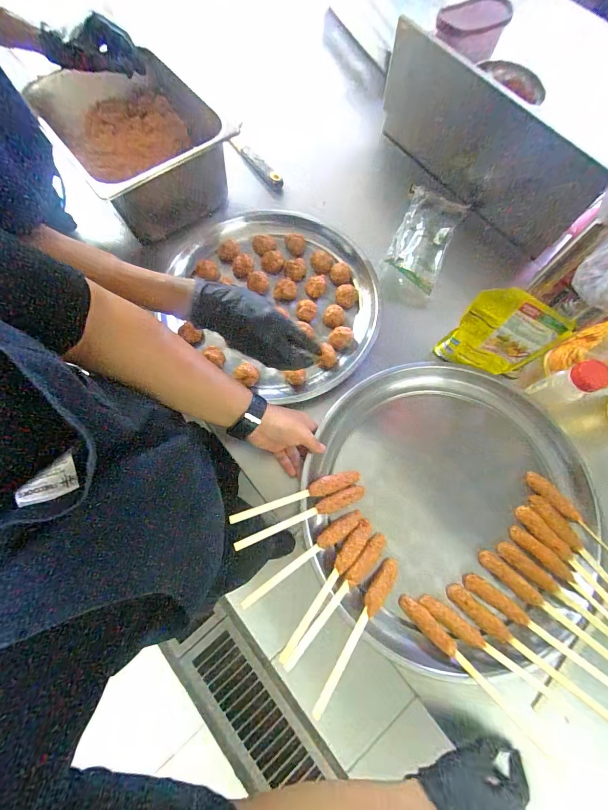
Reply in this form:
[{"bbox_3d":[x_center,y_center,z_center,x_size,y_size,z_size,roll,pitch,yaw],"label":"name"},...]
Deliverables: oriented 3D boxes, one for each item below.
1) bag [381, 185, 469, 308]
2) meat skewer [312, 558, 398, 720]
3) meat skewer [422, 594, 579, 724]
[{"bbox_3d":[0.230,-0.316,0.654,0.113,0.048,0.263,22,73,5],"label":"bag"},{"bbox_3d":[0.072,0.291,0.434,0.021,0.016,0.201,37,59,11],"label":"meat skewer"},{"bbox_3d":[0.249,0.328,0.443,0.199,0.036,0.027,35,75,9],"label":"meat skewer"}]

